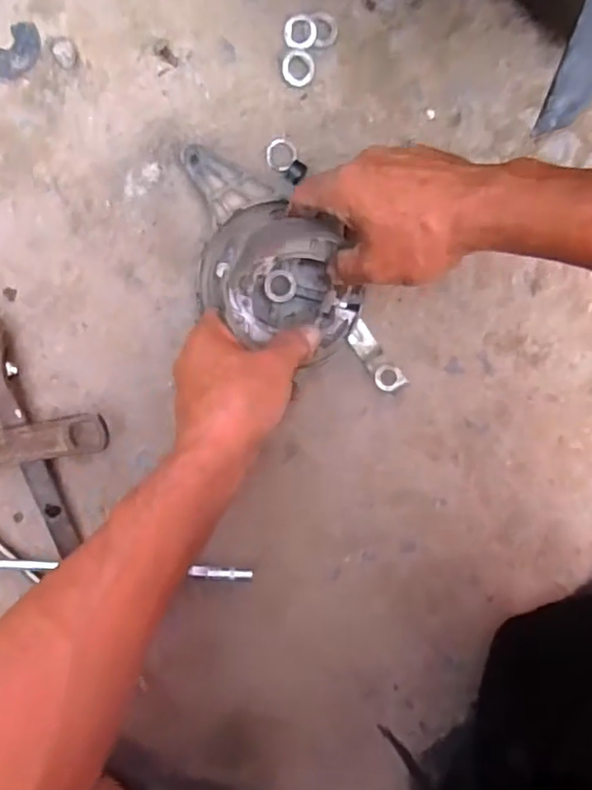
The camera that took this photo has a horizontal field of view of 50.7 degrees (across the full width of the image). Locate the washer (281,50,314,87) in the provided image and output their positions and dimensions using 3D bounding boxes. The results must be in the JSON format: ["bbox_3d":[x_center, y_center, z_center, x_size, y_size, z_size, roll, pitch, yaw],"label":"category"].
[{"bbox_3d":[0.002,-0.248,0.475,0.024,0.006,0.024,0,97,-3],"label":"washer"}]

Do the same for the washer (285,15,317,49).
[{"bbox_3d":[0.004,-0.275,0.475,0.023,0.004,0.025,7,97,-4],"label":"washer"}]

